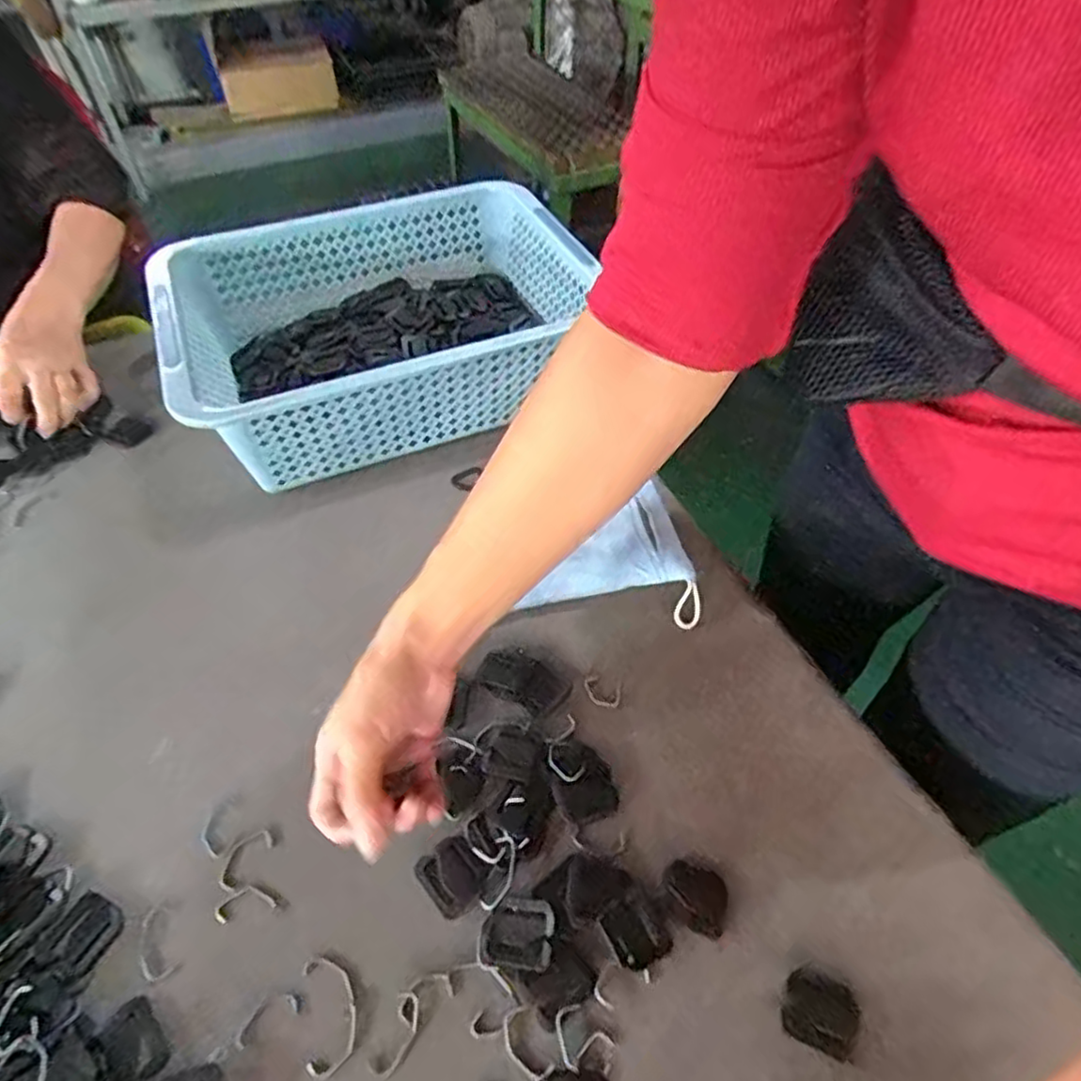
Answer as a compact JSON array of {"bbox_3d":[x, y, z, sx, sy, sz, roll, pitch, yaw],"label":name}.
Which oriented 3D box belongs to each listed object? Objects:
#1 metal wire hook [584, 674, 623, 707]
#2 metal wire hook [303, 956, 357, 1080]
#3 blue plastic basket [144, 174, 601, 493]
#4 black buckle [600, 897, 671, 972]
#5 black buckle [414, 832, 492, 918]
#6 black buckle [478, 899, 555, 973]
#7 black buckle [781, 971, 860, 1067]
[{"bbox_3d":[0.044,0.107,0.482,0.027,0.004,0.021,17,53,14],"label":"metal wire hook"},{"bbox_3d":[-0.112,0.250,0.359,0.026,0.004,0.055,-12,52,-9],"label":"metal wire hook"},{"bbox_3d":[-0.153,-0.215,0.675,0.393,0.109,0.292,-21,54,-16],"label":"blue plastic basket"},{"bbox_3d":[0.052,0.220,0.381,0.030,0.004,0.034,-28,56,-21],"label":"black buckle"},{"bbox_3d":[-0.052,0.198,0.403,0.040,0.004,0.036,37,60,26],"label":"black buckle"},{"bbox_3d":[-0.013,0.221,0.381,0.040,0.004,0.034,4,51,4],"label":"black buckle"},{"bbox_3d":[0.150,0.254,0.365,0.037,0.004,0.035,22,54,17],"label":"black buckle"}]

